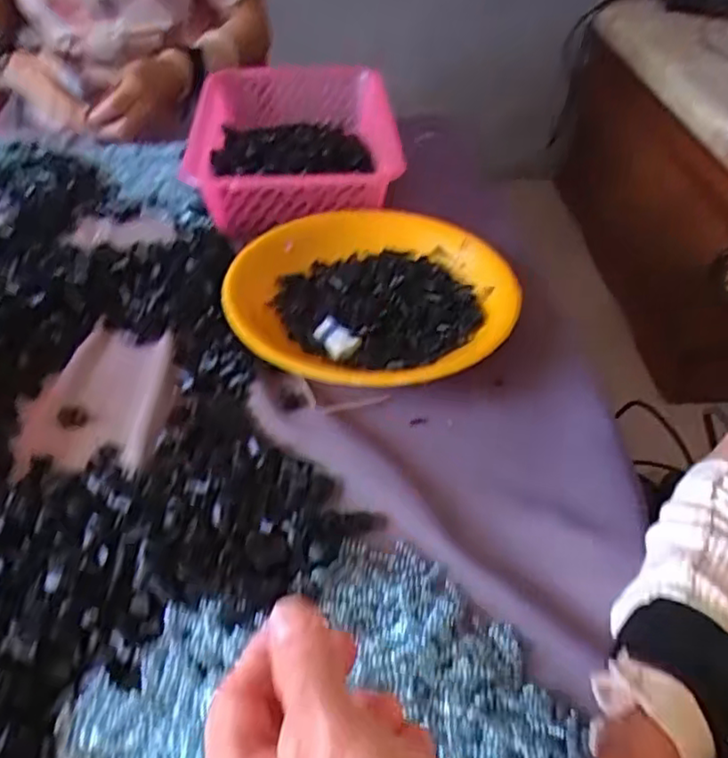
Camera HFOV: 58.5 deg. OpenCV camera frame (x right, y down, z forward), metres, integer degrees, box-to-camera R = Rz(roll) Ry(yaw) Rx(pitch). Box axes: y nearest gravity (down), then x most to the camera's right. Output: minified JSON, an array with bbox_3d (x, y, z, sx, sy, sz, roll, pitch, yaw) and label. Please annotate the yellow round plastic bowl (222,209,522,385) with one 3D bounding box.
[{"bbox_3d":[0.008,-0.070,0.563,0.243,0.040,0.228,1,44,-1],"label":"yellow round plastic bowl"}]

